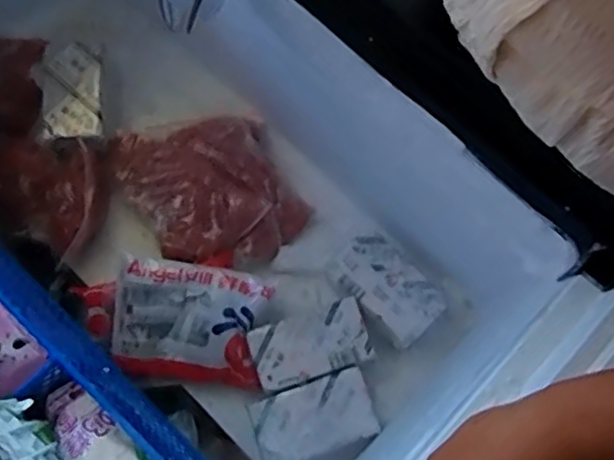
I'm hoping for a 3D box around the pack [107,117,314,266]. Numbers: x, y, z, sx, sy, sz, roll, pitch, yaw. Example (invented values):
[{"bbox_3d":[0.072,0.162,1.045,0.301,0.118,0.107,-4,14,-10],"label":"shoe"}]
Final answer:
[{"bbox_3d":[-0.110,-0.049,0.717,0.167,0.042,0.201,-31,76,-8],"label":"pack"}]

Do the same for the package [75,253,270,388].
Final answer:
[{"bbox_3d":[-0.141,0.096,0.680,0.190,0.026,0.127,9,99,8],"label":"package"}]

